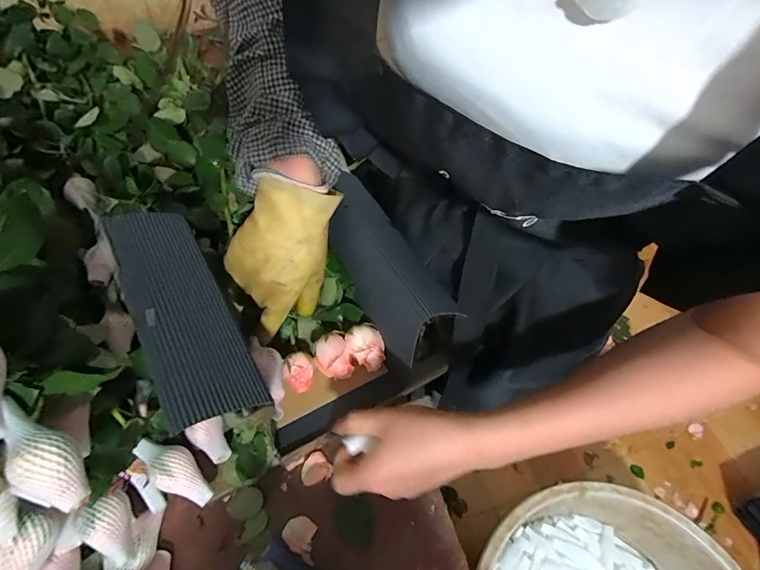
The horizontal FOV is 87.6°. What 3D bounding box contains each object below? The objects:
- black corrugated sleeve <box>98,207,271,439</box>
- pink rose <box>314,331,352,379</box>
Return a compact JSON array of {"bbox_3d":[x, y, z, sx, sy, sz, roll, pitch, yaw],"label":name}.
[{"bbox_3d":[-0.160,0.011,0.313,0.065,0.009,0.214,-13,53,-37],"label":"black corrugated sleeve"},{"bbox_3d":[-0.052,0.083,0.437,0.036,0.041,0.052,-19,59,-11],"label":"pink rose"}]

